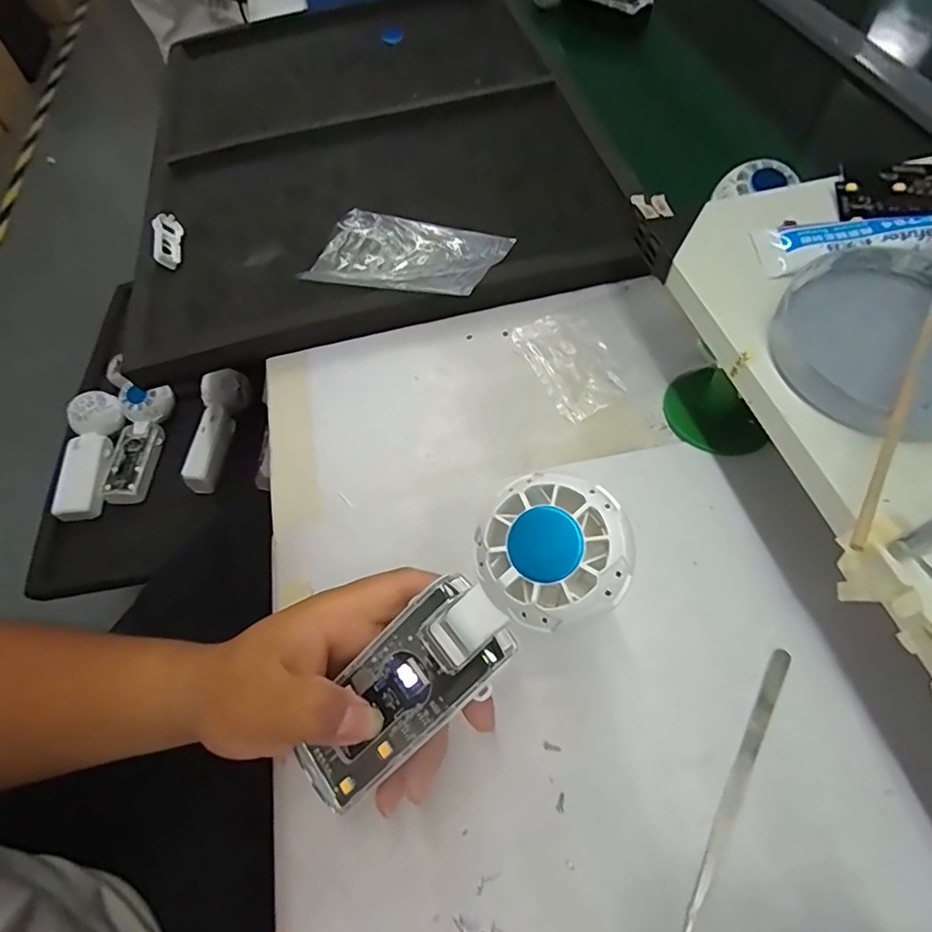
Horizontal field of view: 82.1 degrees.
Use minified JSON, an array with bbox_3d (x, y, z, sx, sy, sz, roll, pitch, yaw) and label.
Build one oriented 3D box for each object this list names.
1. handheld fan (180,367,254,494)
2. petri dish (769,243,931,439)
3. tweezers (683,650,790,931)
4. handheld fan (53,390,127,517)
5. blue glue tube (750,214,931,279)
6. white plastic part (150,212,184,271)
[{"bbox_3d":[-0.321,-0.047,0.672,0.049,0.056,0.171,5,60,7],"label":"handheld fan"},{"bbox_3d":[0.193,-0.060,0.248,0.104,0.023,0.098,-2,60,3],"label":"petri dish"},{"bbox_3d":[0.125,0.144,0.245,0.008,0.005,0.130,27,65,18],"label":"tweezers"},{"bbox_3d":[-0.468,-0.016,0.661,0.062,0.036,0.169,-7,60,0],"label":"handheld fan"},{"bbox_3d":[0.239,-0.118,0.279,0.151,0.018,0.034,5,60,7],"label":"blue glue tube"},{"bbox_3d":[-0.264,-0.199,0.472,0.015,0.020,0.057,-12,60,-3],"label":"white plastic part"}]

